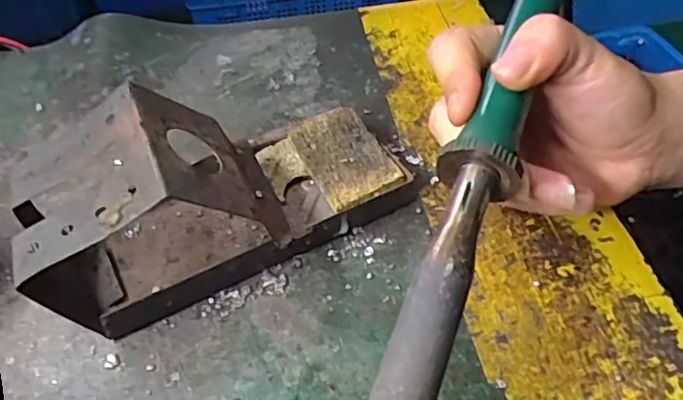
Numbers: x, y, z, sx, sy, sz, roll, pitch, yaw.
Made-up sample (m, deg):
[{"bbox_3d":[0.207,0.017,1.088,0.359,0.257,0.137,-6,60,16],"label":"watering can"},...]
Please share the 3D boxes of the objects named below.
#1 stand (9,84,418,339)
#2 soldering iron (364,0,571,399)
[{"bbox_3d":[-0.055,-0.010,0.279,0.177,0.080,0.072,-28,50,-22],"label":"stand"},{"bbox_3d":[0.050,-0.008,0.229,0.024,0.017,0.260,15,59,18],"label":"soldering iron"}]

